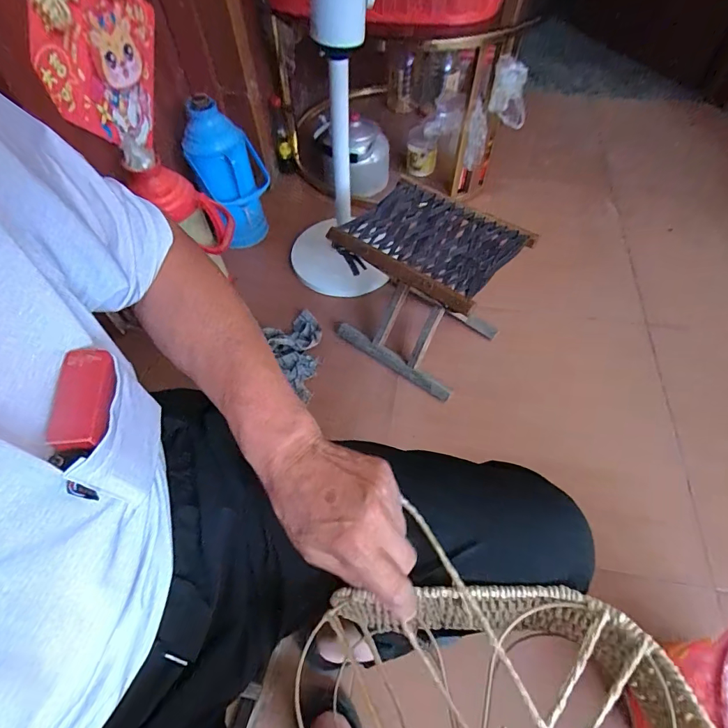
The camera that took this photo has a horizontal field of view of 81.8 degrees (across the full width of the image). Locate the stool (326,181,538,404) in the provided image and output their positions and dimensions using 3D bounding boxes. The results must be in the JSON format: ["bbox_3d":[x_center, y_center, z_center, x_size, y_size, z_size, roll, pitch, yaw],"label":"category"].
[{"bbox_3d":[0.126,-0.160,0.925,0.313,0.301,0.244,32,63,20],"label":"stool"}]

